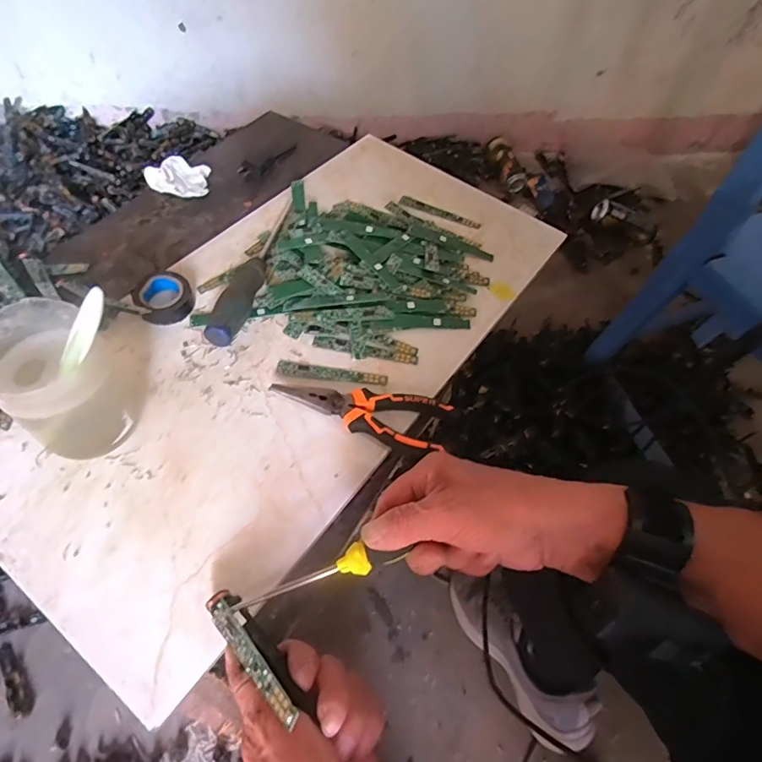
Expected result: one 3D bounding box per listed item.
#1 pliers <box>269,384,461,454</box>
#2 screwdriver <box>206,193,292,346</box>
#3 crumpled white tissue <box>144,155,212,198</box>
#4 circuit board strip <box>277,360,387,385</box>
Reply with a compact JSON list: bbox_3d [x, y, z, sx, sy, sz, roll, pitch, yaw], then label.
[{"bbox_3d":[-0.015,0.022,0.423,0.150,0.016,0.050,19,56,8],"label":"pliers"},{"bbox_3d":[-0.126,-0.117,0.496,0.027,0.034,0.215,11,55,3],"label":"screwdriver"},{"bbox_3d":[-0.242,-0.242,0.586,0.067,0.025,0.054,0,56,-5],"label":"crumpled white tissue"},{"bbox_3d":[-0.045,-0.007,0.451,0.100,0.004,0.015,7,55,0],"label":"circuit board strip"}]

